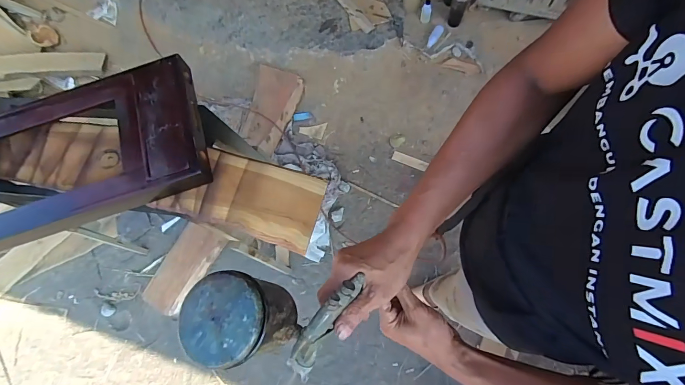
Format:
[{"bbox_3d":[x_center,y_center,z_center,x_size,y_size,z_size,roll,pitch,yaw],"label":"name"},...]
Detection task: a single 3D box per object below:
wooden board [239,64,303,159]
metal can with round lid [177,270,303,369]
[{"bbox_3d":[-0.342,-0.390,1.597,0.232,0.035,0.411,21,79,-3],"label":"wooden board"},{"bbox_3d":[-0.097,0.117,0.336,0.088,0.084,0.077,-13,74,-3],"label":"metal can with round lid"}]

